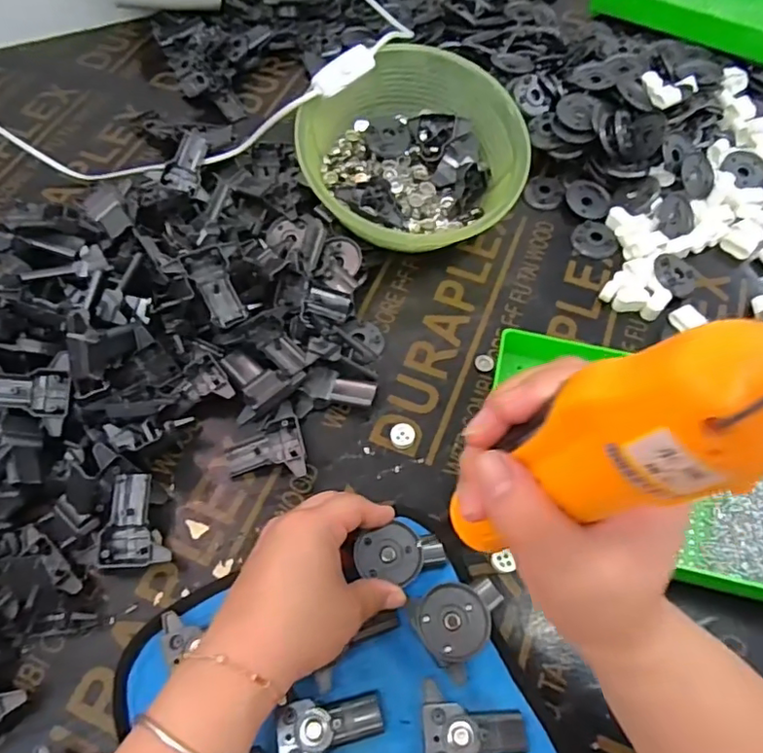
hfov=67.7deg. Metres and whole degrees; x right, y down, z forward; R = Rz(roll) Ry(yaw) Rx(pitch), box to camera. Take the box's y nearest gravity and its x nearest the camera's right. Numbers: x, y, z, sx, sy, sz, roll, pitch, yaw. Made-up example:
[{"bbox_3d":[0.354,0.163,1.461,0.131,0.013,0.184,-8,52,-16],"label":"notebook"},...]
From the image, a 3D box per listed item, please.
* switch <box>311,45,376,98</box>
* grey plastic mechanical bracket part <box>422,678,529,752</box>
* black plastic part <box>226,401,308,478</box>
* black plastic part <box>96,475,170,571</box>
[{"bbox_3d":[-0.030,-0.254,0.472,0.022,0.013,0.060,38,68,18],"label":"switch"},{"bbox_3d":[0.052,0.201,0.318,0.058,0.023,0.054,-3,62,-2],"label":"grey plastic mechanical bracket part"},{"bbox_3d":[-0.083,0.053,0.407,0.056,0.019,0.052,-17,63,-9],"label":"black plastic part"},{"bbox_3d":[-0.161,0.097,0.380,0.044,0.024,0.057,-1,62,-1],"label":"black plastic part"}]

